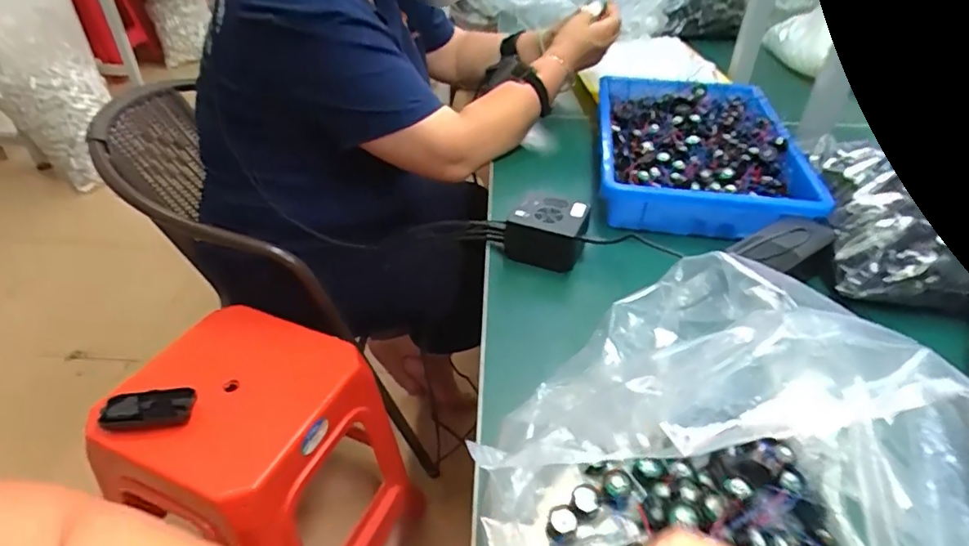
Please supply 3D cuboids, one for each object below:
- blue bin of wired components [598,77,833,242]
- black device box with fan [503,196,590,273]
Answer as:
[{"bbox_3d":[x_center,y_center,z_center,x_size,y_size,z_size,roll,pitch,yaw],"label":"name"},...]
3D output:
[{"bbox_3d":[0.282,-0.176,0.766,0.245,0.063,0.371,6,39,7],"label":"blue bin of wired components"},{"bbox_3d":[0.069,-0.047,0.619,0.087,0.055,0.057,9,39,10],"label":"black device box with fan"}]

